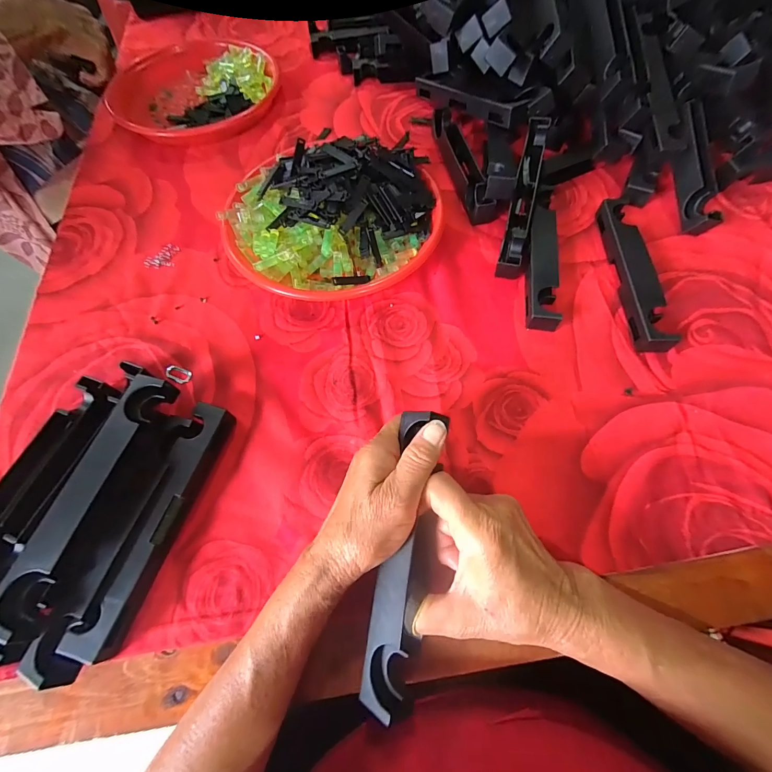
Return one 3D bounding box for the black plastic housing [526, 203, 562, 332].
[{"bbox_3d":[0.172,-0.134,0.400,0.033,0.025,0.163,5,67,5],"label":"black plastic housing"}]

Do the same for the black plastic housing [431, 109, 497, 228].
[{"bbox_3d":[0.100,-0.289,0.466,0.036,0.030,0.192,-11,67,-3],"label":"black plastic housing"}]

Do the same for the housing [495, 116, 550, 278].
[{"bbox_3d":[0.159,-0.214,0.412,0.033,0.035,0.194,13,80,6],"label":"housing"}]

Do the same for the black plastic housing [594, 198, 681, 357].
[{"bbox_3d":[0.270,-0.125,0.393,0.033,0.026,0.190,1,67,3],"label":"black plastic housing"}]

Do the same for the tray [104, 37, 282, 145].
[{"bbox_3d":[-0.290,-0.462,0.556,0.231,0.032,0.221,13,68,8],"label":"tray"}]

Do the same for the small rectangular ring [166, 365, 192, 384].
[{"bbox_3d":[-0.213,-0.012,0.370,0.028,0.004,0.015,21,69,11],"label":"small rectangular ring"}]

